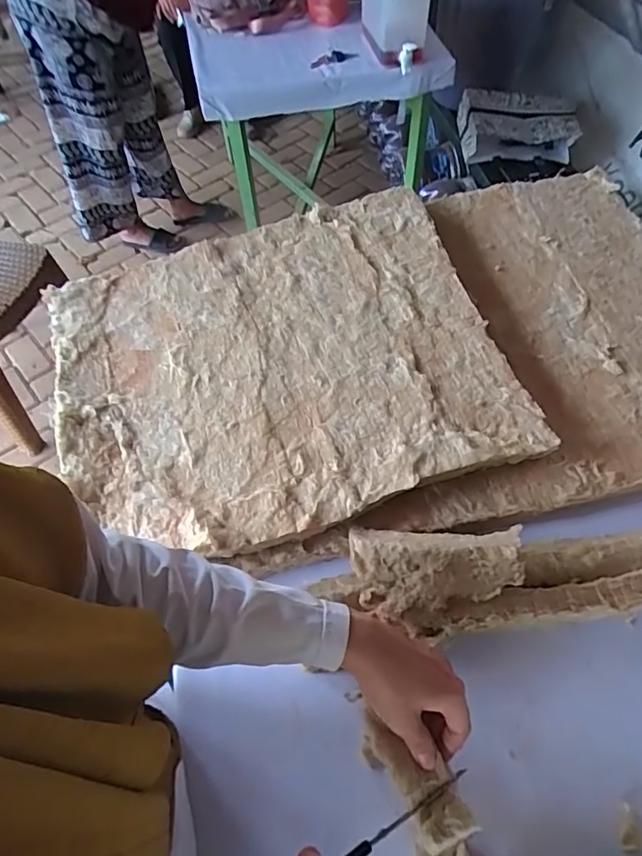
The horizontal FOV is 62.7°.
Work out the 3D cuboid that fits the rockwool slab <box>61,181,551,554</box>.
[{"bbox_3d":[-0.059,-0.108,0.669,0.547,0.046,0.498,-15,58,-9],"label":"rockwool slab"}]

